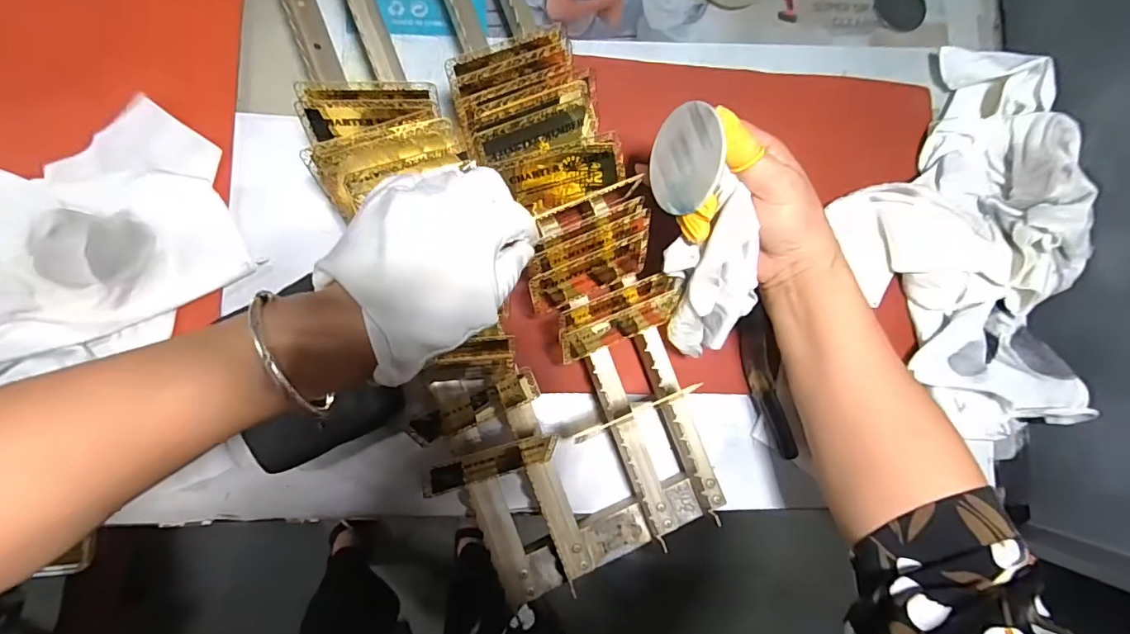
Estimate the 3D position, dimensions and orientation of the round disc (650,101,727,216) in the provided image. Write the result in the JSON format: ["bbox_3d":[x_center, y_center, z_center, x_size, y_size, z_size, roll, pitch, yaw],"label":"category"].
[{"bbox_3d":[0.070,-0.092,0.291,0.004,0.059,0.061,-2,54,-28],"label":"round disc"}]

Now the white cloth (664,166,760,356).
[{"bbox_3d":[0.092,-0.023,0.319,0.055,0.027,0.127,-1,131,-3],"label":"white cloth"}]

